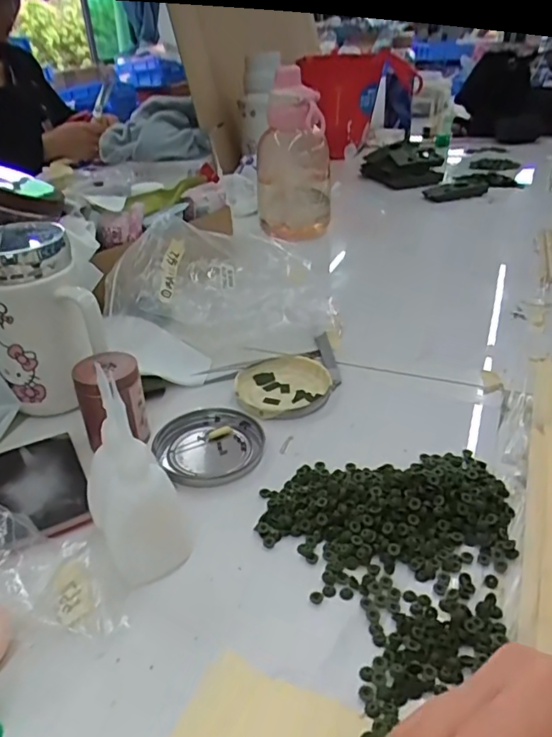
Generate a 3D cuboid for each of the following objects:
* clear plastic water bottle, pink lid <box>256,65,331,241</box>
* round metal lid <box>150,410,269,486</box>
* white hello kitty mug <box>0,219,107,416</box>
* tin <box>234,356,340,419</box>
[{"bbox_3d":[0.025,-0.309,0.822,0.104,0.215,0.104,-2,31,1],"label":"clear plastic water bottle, pink lid"},{"bbox_3d":[-0.047,0.056,0.417,0.078,0.008,0.076,-1,31,1],"label":"round metal lid"},{"bbox_3d":[-0.184,-0.036,0.440,0.078,0.134,0.087,-17,34,-23],"label":"white hello kitty mug"},{"bbox_3d":[0.005,0.015,0.478,0.082,0.011,0.076,-1,31,1],"label":"tin"}]

